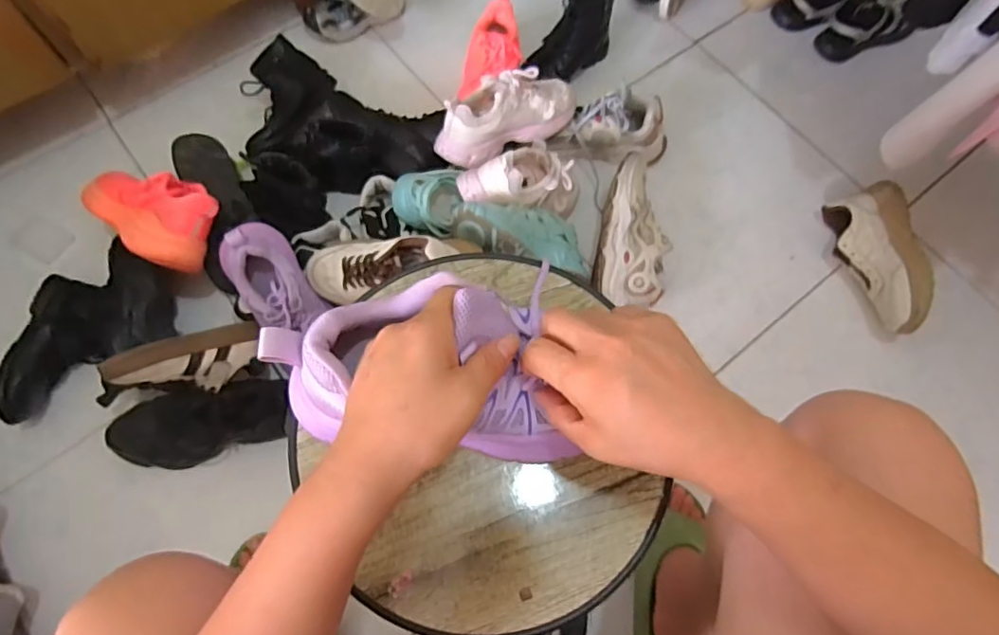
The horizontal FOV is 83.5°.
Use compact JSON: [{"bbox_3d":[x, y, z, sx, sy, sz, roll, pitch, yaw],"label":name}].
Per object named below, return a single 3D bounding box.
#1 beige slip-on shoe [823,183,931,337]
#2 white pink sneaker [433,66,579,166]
[{"bbox_3d":[0.594,-0.094,0.891,0.094,0.096,0.250,2,70,-2],"label":"beige slip-on shoe"},{"bbox_3d":[0.014,-0.317,0.860,0.241,0.076,0.093,-27,73,-12],"label":"white pink sneaker"}]

